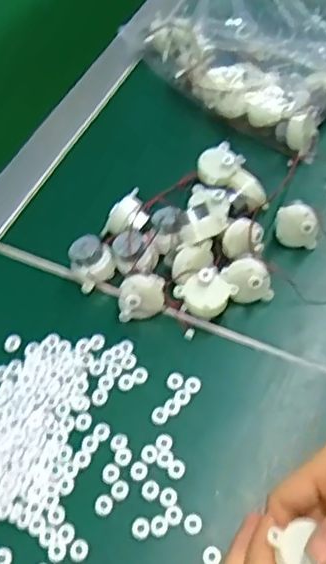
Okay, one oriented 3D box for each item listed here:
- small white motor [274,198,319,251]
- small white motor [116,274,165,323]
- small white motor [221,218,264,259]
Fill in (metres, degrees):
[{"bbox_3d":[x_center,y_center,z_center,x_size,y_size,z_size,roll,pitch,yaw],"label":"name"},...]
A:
[{"bbox_3d":[0.105,-0.044,0.482,0.034,0.033,0.022,4,56,6],"label":"small white motor"},{"bbox_3d":[-0.016,0.010,0.448,0.033,0.034,0.026,-3,13,-4],"label":"small white motor"},{"bbox_3d":[0.061,-0.034,0.475,0.032,0.020,0.028,-11,89,13],"label":"small white motor"}]

